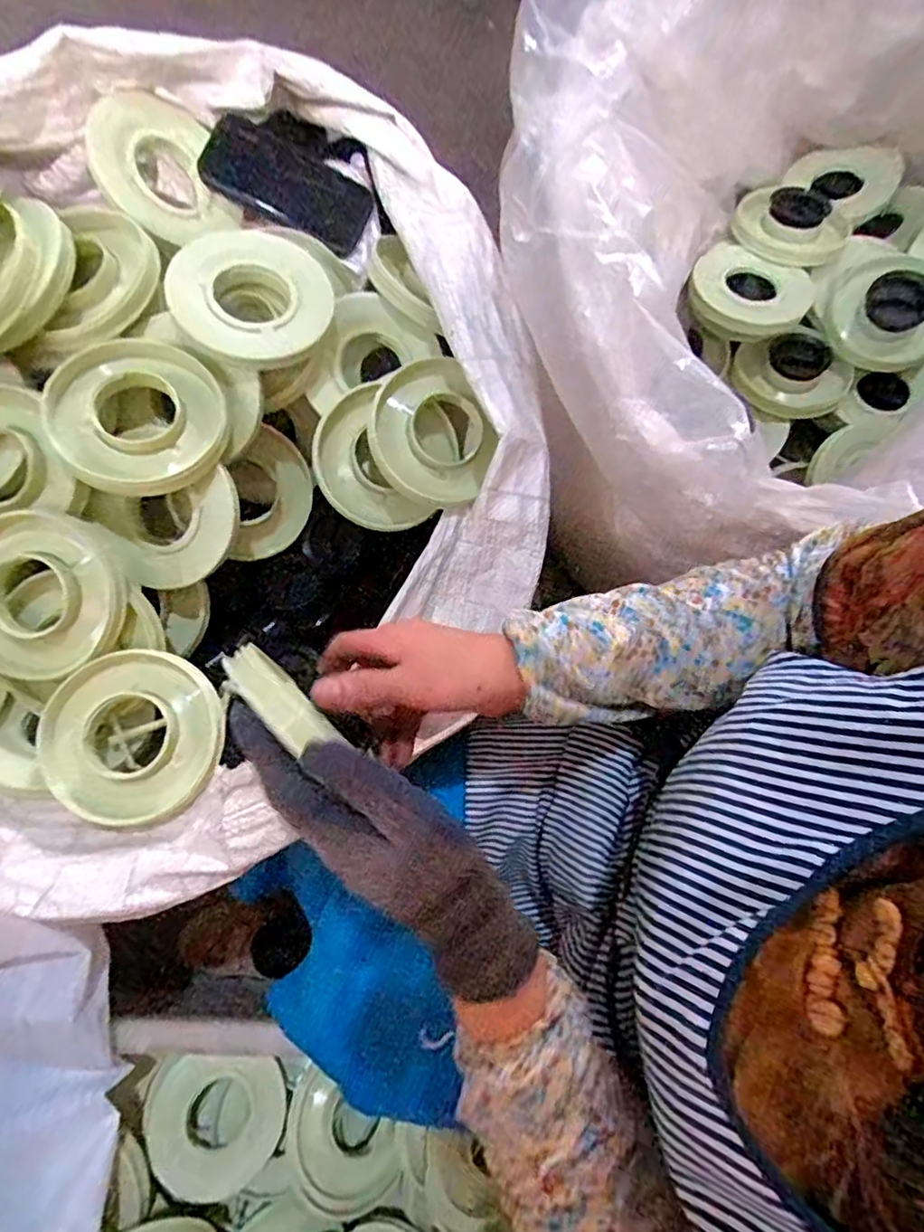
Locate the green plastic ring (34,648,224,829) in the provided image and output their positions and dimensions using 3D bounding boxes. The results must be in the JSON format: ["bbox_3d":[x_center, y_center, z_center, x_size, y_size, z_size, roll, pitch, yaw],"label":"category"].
[{"bbox_3d":[-0.250,0.092,0.461,0.122,0.030,0.128,0,74,-1],"label":"green plastic ring"}]

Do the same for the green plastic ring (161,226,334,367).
[{"bbox_3d":[-0.179,-0.268,0.511,0.122,0.026,0.122,3,79,-15],"label":"green plastic ring"}]

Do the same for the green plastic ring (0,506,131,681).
[{"bbox_3d":[-0.335,-0.015,0.481,0.124,0.042,0.123,-33,101,-1],"label":"green plastic ring"}]

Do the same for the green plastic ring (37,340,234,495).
[{"bbox_3d":[-0.257,-0.157,0.485,0.134,0.034,0.119,-9,89,-14],"label":"green plastic ring"}]

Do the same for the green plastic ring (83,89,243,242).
[{"bbox_3d":[-0.280,-0.407,0.558,0.115,0.028,0.121,3,86,-43],"label":"green plastic ring"}]

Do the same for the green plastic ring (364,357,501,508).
[{"bbox_3d":[-0.028,-0.160,0.546,0.113,0.047,0.113,28,85,-8],"label":"green plastic ring"}]

